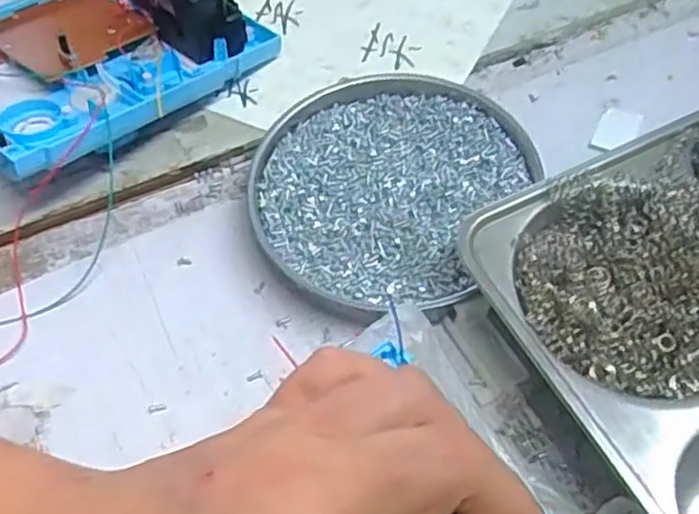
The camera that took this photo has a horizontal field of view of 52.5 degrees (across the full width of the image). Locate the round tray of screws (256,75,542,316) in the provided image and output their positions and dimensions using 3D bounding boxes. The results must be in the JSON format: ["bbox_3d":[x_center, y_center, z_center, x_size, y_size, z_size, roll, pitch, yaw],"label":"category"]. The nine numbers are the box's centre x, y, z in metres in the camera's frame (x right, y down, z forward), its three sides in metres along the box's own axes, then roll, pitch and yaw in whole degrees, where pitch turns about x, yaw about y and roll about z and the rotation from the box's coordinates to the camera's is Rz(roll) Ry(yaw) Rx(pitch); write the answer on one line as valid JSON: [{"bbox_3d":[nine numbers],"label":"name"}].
[{"bbox_3d":[0.017,-0.036,0.349,0.122,0.019,0.131,-2,58,4],"label":"round tray of screws"}]

